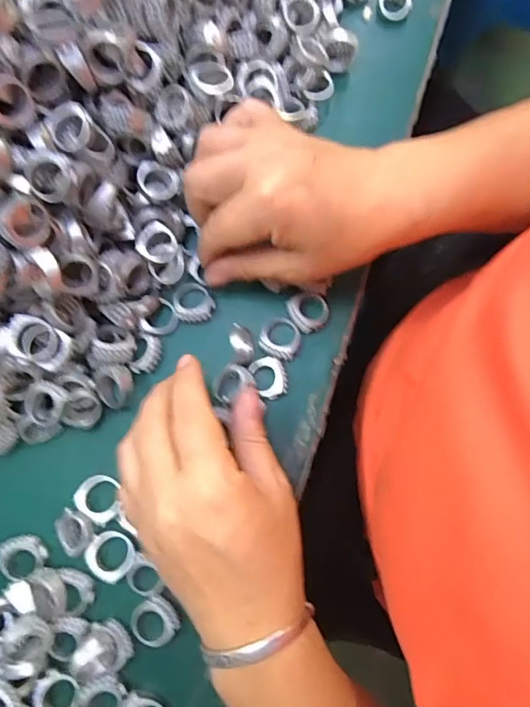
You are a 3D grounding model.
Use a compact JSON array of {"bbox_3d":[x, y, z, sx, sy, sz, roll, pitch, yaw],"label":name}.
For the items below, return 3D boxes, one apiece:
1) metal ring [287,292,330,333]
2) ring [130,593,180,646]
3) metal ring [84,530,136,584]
[{"bbox_3d":[0.028,-0.026,0.309,0.023,0.010,0.025,0,79,0],"label":"metal ring"},{"bbox_3d":[-0.061,0.147,0.274,0.027,0.010,0.023,-42,82,-7],"label":"ring"},{"bbox_3d":[-0.086,0.112,0.278,0.026,0.005,0.024,0,79,0],"label":"metal ring"}]

